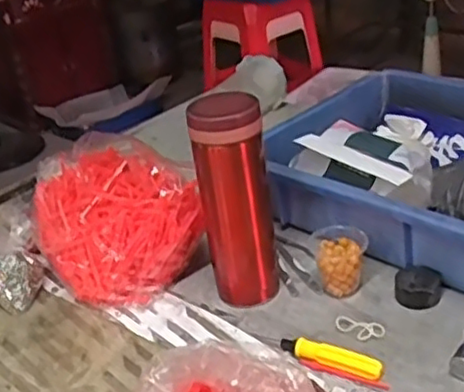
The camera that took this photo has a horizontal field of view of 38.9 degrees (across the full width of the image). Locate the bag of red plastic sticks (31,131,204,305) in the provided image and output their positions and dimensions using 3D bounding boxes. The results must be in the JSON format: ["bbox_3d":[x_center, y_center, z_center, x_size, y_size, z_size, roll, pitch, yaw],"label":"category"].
[{"bbox_3d":[-0.123,0.020,0.662,0.141,0.114,0.183,-18,31,-19],"label":"bag of red plastic sticks"}]

